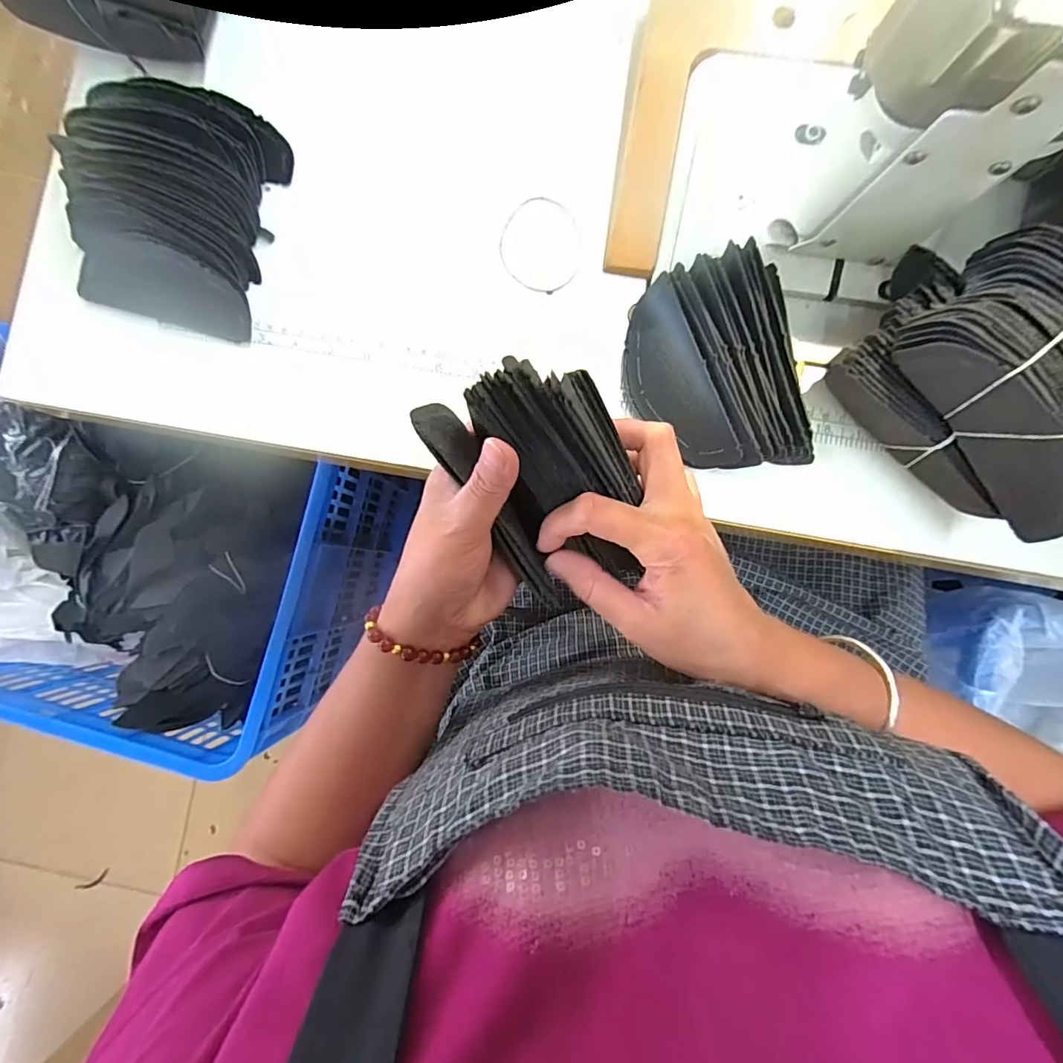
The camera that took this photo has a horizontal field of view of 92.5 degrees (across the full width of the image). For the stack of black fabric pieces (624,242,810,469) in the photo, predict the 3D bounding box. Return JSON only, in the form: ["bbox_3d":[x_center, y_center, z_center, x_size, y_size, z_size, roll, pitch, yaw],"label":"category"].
[{"bbox_3d":[0.110,-0.101,0.312,0.090,0.037,0.125,-6,85,2],"label":"stack of black fabric pieces"}]

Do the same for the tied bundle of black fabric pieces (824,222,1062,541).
[{"bbox_3d":[0.246,-0.073,0.271,0.151,0.100,0.094,42,88,5],"label":"tied bundle of black fabric pieces"}]

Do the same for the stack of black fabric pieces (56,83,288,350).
[{"bbox_3d":[-0.244,-0.219,0.337,0.124,0.058,0.150,11,86,4],"label":"stack of black fabric pieces"}]

